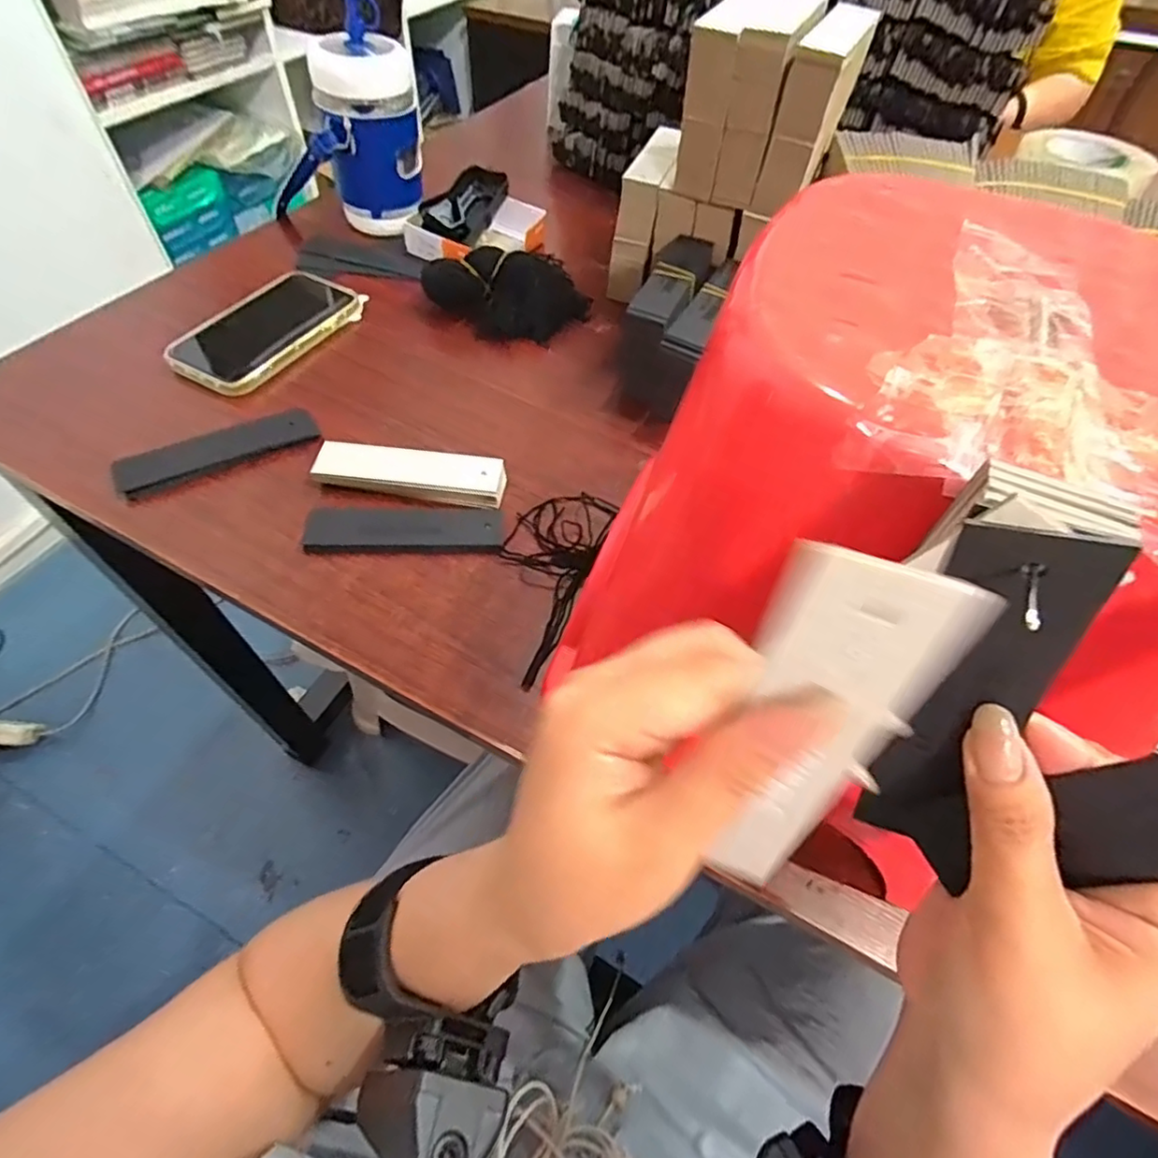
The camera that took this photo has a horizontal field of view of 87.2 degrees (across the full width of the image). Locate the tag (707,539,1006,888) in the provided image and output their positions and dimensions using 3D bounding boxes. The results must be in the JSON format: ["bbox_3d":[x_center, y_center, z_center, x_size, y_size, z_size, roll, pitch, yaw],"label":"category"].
[{"bbox_3d":[0.055,0.043,0.148,0.036,0.114,0.008,17,43,15],"label":"tag"}]

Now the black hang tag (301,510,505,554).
[{"bbox_3d":[-0.114,-0.033,0.403,0.126,0.007,0.038,0,53,-8],"label":"black hang tag"}]

